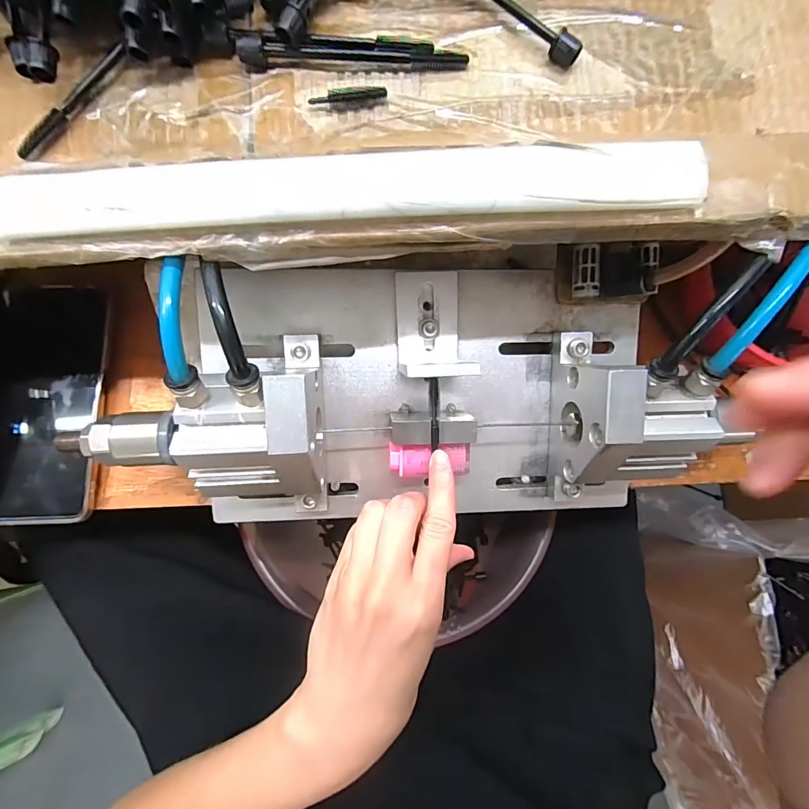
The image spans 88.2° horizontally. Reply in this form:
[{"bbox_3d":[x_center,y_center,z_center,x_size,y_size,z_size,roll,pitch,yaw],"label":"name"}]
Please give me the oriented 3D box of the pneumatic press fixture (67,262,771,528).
[{"bbox_3d":[-0.011,-0.009,0.246,0.321,0.089,0.146,-1,79,-3],"label":"pneumatic press fixture"}]

